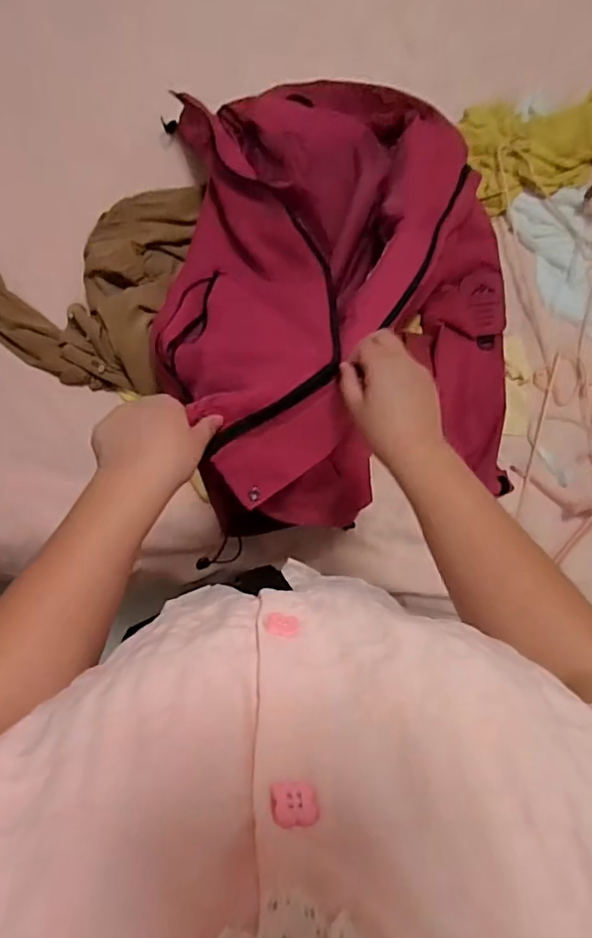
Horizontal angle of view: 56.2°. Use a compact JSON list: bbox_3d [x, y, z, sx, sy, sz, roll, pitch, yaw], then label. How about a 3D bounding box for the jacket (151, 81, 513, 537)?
[{"bbox_3d":[0.073,-0.241,0.642,0.466,0.322,0.586,-1,87,-4],"label":"jacket"}]

